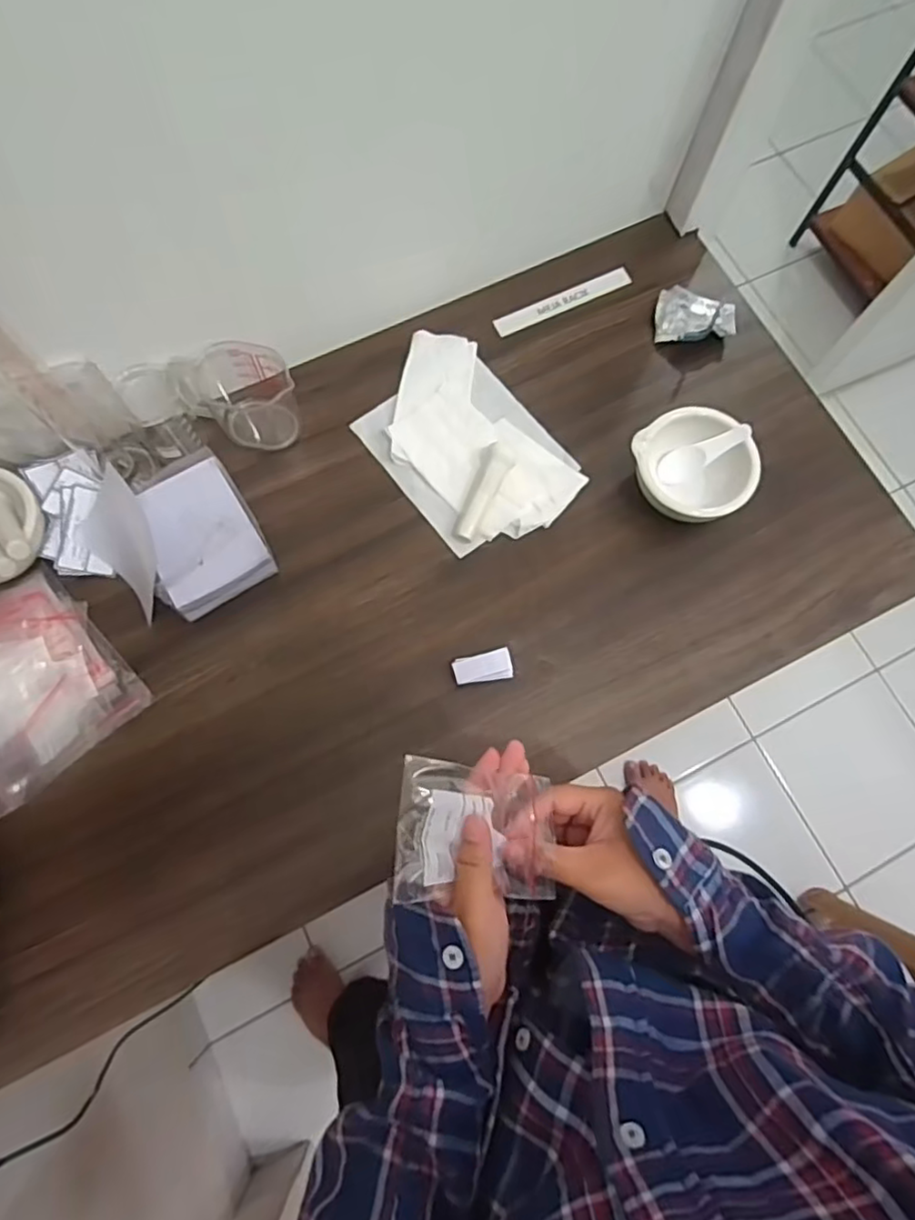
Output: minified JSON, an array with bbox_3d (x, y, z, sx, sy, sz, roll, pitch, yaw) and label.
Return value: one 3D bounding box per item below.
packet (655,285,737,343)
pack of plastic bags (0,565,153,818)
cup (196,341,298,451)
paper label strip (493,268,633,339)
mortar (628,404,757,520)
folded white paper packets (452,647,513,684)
[{"bbox_3d":[0.227,-0.276,0.610,0.074,0.031,0.053,5,74,0],"label":"packet"},{"bbox_3d":[-0.341,0.061,0.502,0.136,0.038,0.143,-41,79,-12],"label":"pack of plastic bags"},{"bbox_3d":[-0.181,-0.187,0.562,0.071,0.072,0.056,11,74,1],"label":"cup"},{"bbox_3d":[0.103,-0.303,0.633,0.143,0.004,0.021,-25,85,-5],"label":"paper label strip"},{"bbox_3d":[0.201,-0.118,0.552,0.095,0.058,0.087,0,74,-2],"label":"mortar"},{"bbox_3d":[0.021,0.049,0.526,0.047,0.017,0.024,-14,75,-5],"label":"folded white paper packets"}]

